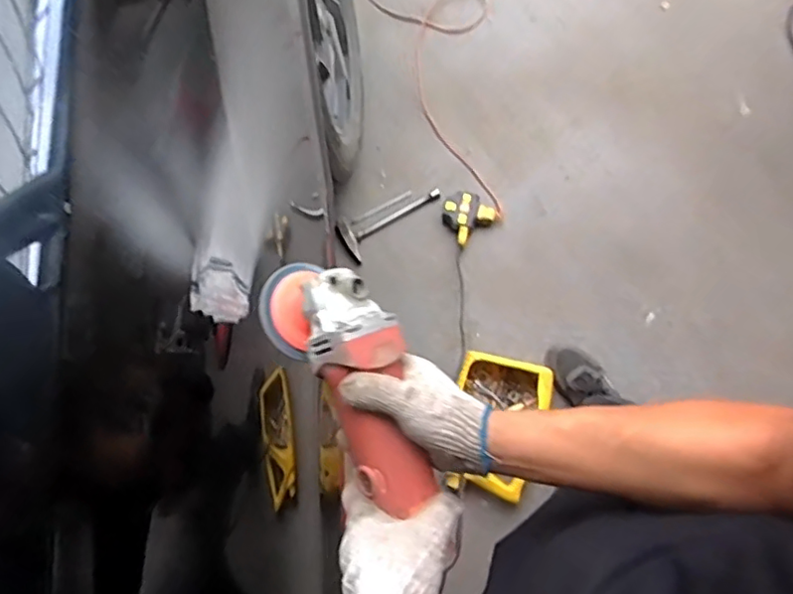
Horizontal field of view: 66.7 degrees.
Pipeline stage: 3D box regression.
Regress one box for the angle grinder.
[{"bbox_3d":[-0.035,0.064,0.510,0.096,0.074,0.233,-27,78,-5],"label":"angle grinder"}]

